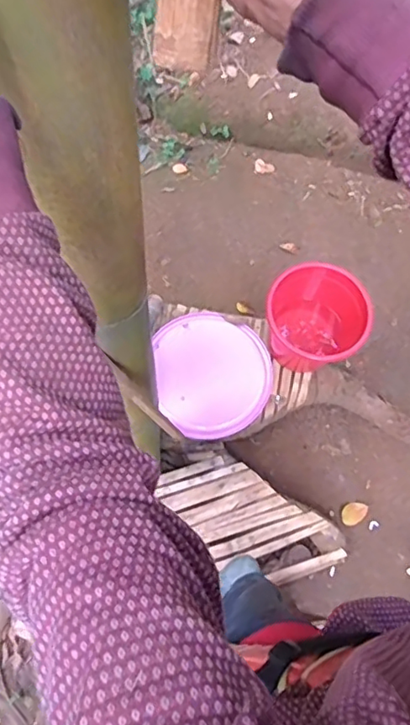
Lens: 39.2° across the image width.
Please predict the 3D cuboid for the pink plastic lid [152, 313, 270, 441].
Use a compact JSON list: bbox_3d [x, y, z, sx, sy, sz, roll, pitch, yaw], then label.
[{"bbox_3d":[0.024,0.028,1.742,0.354,0.071,0.380,1,67,-2],"label":"pink plastic lid"}]

